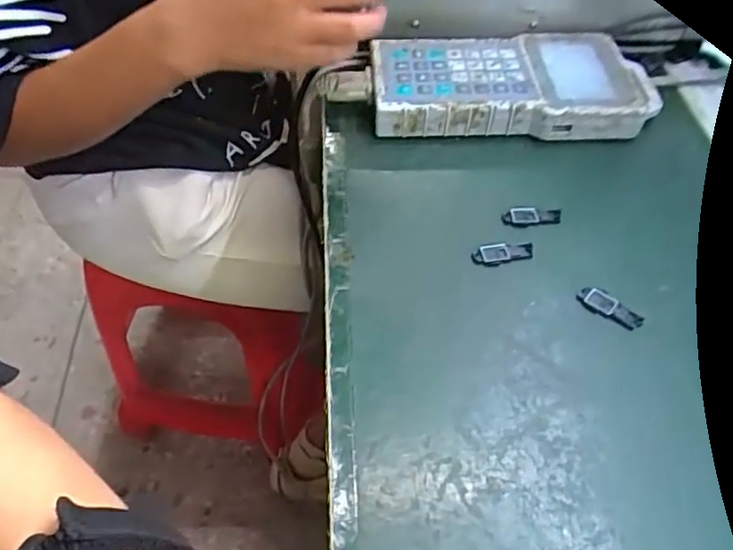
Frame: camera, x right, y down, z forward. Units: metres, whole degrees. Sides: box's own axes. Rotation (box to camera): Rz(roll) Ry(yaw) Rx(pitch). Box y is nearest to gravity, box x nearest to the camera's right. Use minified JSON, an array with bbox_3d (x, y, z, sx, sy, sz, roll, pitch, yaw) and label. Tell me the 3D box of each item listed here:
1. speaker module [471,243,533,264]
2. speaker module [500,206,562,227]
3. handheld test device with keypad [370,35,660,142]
[{"bbox_3d":[0.089,-0.015,0.417,0.041,0.004,0.015,-9,51,-7],"label":"speaker module"},{"bbox_3d":[0.115,-0.040,0.439,0.043,0.005,0.016,-3,51,-2],"label":"speaker module"},{"bbox_3d":[0.113,-0.149,0.507,0.214,0.033,0.097,-2,51,-1],"label":"handheld test device with keypad"}]

